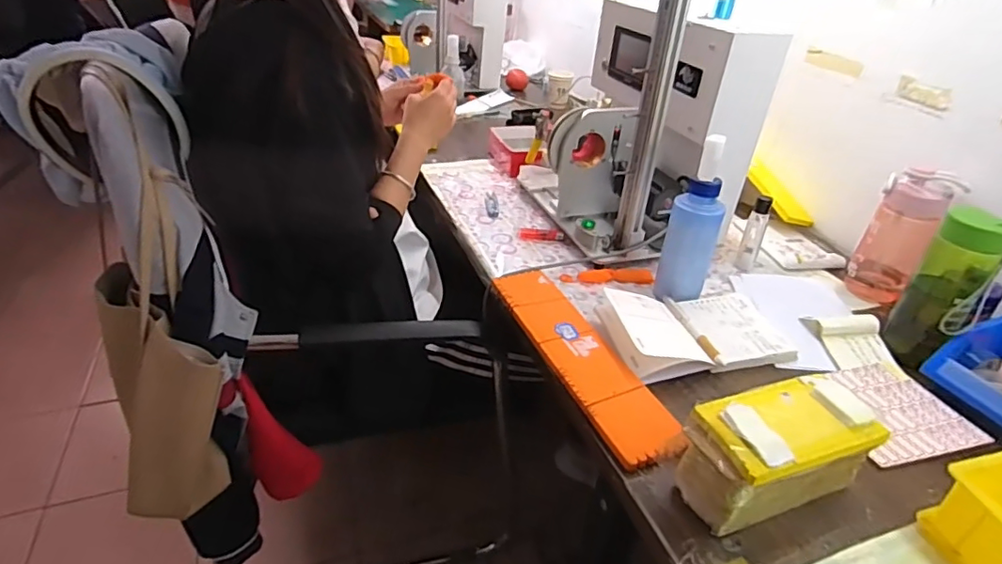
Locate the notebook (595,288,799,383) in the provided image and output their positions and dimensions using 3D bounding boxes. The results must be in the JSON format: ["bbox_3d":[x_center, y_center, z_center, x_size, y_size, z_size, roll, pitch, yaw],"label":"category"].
[{"bbox_3d":[0.250,0.053,0.702,0.228,0.044,0.139,-6,34,-16],"label":"notebook"}]

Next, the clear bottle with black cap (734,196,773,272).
[{"bbox_3d":[0.395,-0.075,0.855,0.029,0.115,0.032,19,35,20],"label":"clear bottle with black cap"}]

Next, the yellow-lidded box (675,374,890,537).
[{"bbox_3d":[0.245,0.151,0.494,0.160,0.084,0.081,-8,35,-19],"label":"yellow-lidded box"}]

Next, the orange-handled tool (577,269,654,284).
[{"bbox_3d":[0.172,-0.009,0.823,0.109,0.011,0.028,2,33,-4],"label":"orange-handled tool"}]

